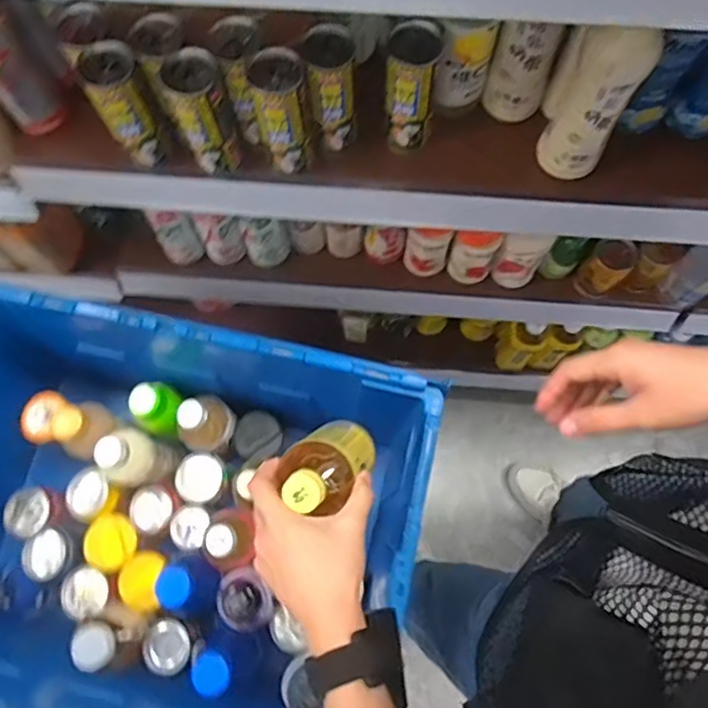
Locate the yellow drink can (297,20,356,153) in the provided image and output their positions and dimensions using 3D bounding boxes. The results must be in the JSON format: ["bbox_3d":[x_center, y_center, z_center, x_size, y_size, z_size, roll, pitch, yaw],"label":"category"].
[{"bbox_3d":[-0.024,-0.263,0.606,0.047,0.114,0.049,-13,72,-4],"label":"yellow drink can"}]

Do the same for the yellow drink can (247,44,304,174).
[{"bbox_3d":[-0.071,-0.240,0.603,0.049,0.114,0.053,0,72,0],"label":"yellow drink can"}]

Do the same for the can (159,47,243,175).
[{"bbox_3d":[-0.149,-0.237,0.605,0.049,0.115,0.050,-12,72,-3],"label":"can"}]

